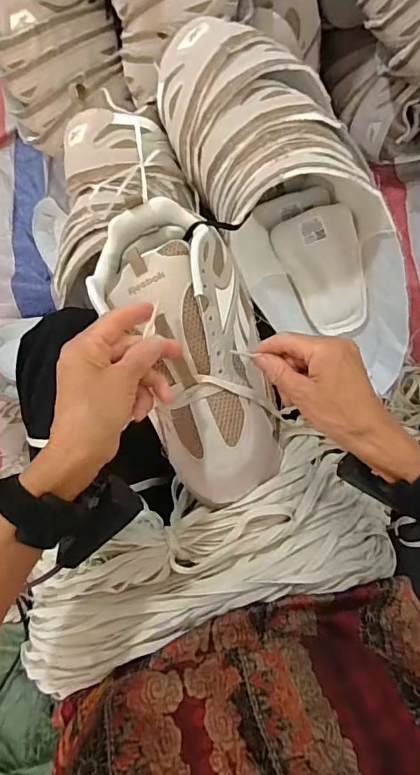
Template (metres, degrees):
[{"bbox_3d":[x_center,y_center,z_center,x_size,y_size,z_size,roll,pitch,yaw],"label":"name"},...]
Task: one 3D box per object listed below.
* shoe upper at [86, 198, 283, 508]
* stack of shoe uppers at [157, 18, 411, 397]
[{"bbox_3d":[-0.014,-0.035,0.411,0.118,0.068,0.258,-19,85,1],"label":"shoe upper"},{"bbox_3d":[0.090,-0.177,0.473,0.171,0.143,0.409,-35,99,0],"label":"stack of shoe uppers"}]

